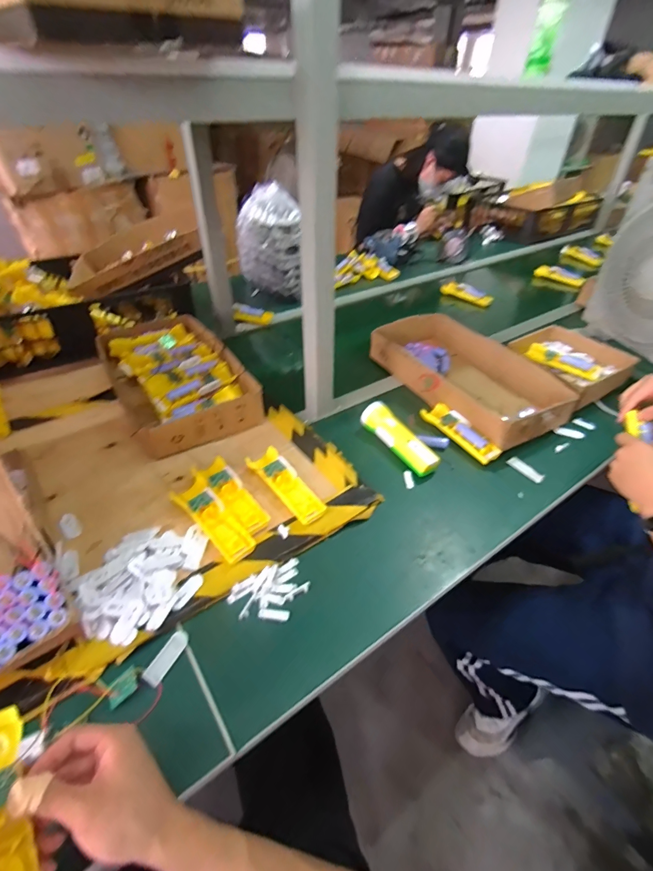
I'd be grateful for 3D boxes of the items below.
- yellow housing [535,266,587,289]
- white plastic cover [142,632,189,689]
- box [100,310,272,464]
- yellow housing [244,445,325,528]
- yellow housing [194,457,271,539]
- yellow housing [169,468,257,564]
[{"bbox_3d":[0.842,-0.572,1.468,0.174,0.051,0.058,29,48,28],"label":"yellow housing"},{"bbox_3d":[-0.186,0.260,0.476,0.019,0.011,0.060,20,44,21],"label":"white plastic cover"},{"bbox_3d":[-0.316,-0.127,0.847,0.226,0.084,0.435,-22,46,-24],"label":"box"},{"bbox_3d":[-0.065,0.079,0.652,0.055,0.028,0.155,-27,48,-29],"label":"yellow housing"},{"bbox_3d":[-0.150,0.093,0.639,0.050,0.028,0.161,-29,49,-31],"label":"yellow housing"},{"bbox_3d":[-0.173,0.118,0.604,0.052,0.024,0.174,-30,50,-31],"label":"yellow housing"}]

